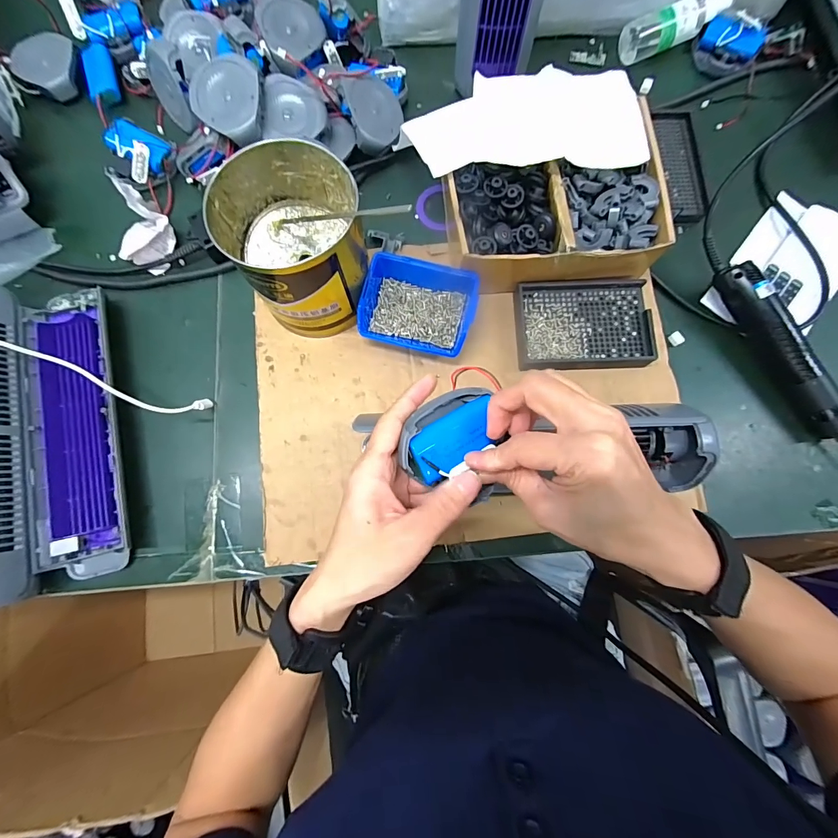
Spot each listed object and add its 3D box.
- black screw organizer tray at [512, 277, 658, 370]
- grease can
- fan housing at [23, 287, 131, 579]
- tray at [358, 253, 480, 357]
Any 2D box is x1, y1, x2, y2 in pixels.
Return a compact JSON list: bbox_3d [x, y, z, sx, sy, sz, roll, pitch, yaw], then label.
[{"bbox_3d":[0.174,-0.101,0.408,0.137,0.024,0.095,-3,79,-1],"label":"black screw organizer tray"},{"bbox_3d":[-0.112,-0.163,0.366,0.119,0.113,0.130,0,79,-1],"label":"grease can"},{"bbox_3d":[-0.342,0.005,0.382,0.077,0.029,0.292,-13,82,-3],"label":"fan housing"},{"bbox_3d":[0.000,-0.115,0.394,0.111,0.046,0.082,14,79,2],"label":"tray"}]

